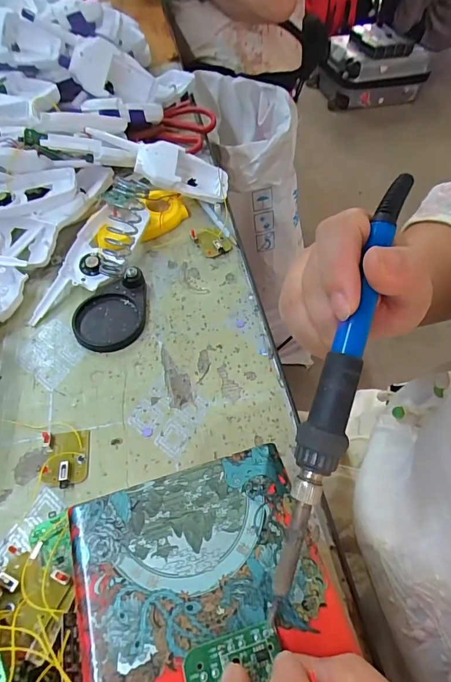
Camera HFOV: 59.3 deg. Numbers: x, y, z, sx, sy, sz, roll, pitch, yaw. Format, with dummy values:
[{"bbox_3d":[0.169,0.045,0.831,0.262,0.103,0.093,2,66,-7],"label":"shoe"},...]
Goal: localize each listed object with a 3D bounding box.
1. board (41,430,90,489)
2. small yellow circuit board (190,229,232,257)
[{"bbox_3d":[-0.125,0.090,0.309,0.034,0.011,0.044,-6,56,-5],"label":"board"},{"bbox_3d":[-0.015,-0.113,0.444,0.034,0.011,0.043,-26,60,-18],"label":"small yellow circuit board"}]

